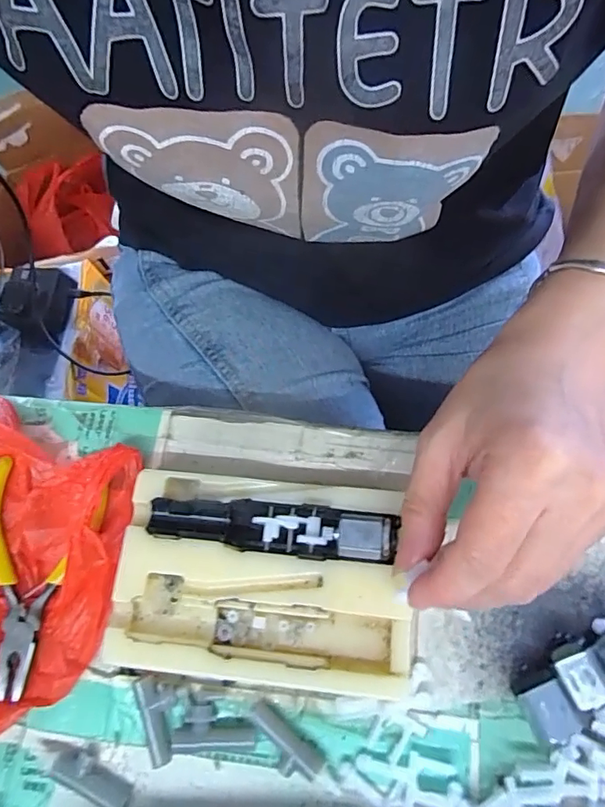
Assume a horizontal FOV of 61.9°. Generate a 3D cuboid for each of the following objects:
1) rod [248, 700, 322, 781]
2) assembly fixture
[{"bbox_3d":[-0.010,0.152,0.224,0.038,0.008,0.015,36,72,17],"label":"rod"},{"bbox_3d":[-0.020,0.079,0.235,0.134,0.024,0.088,4,66,4],"label":"assembly fixture"}]

